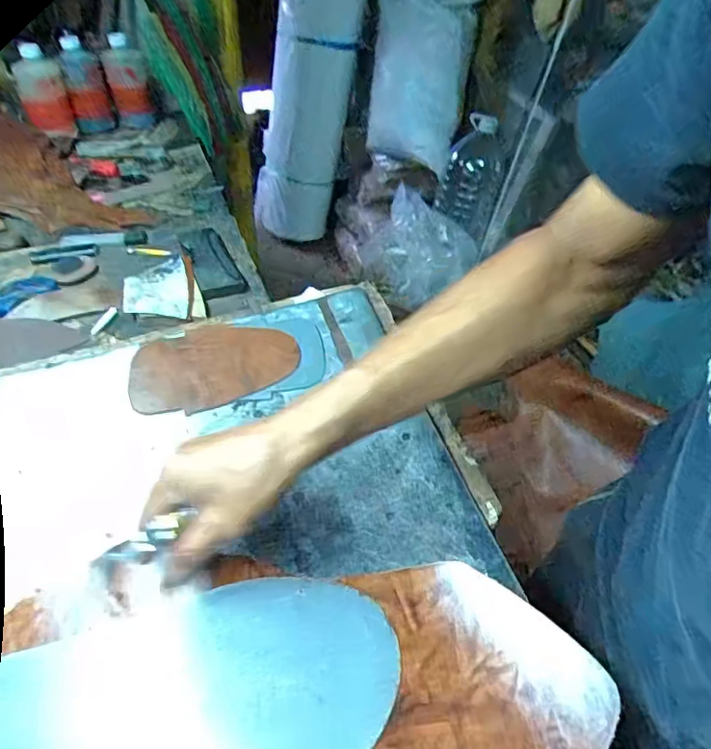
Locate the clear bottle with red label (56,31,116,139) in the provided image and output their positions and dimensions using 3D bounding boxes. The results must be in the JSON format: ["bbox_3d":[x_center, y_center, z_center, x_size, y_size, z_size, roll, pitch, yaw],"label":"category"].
[{"bbox_3d":[-0.472,-0.505,0.986,0.066,0.135,0.076,-12,46,-16],"label":"clear bottle with red label"}]

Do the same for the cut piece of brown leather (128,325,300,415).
[{"bbox_3d":[-0.140,-0.010,0.557,0.160,0.005,0.099,-13,54,-7],"label":"cut piece of brown leather"}]

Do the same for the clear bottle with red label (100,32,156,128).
[{"bbox_3d":[-0.413,-0.529,1.016,0.055,0.137,0.062,32,50,26],"label":"clear bottle with red label"}]

